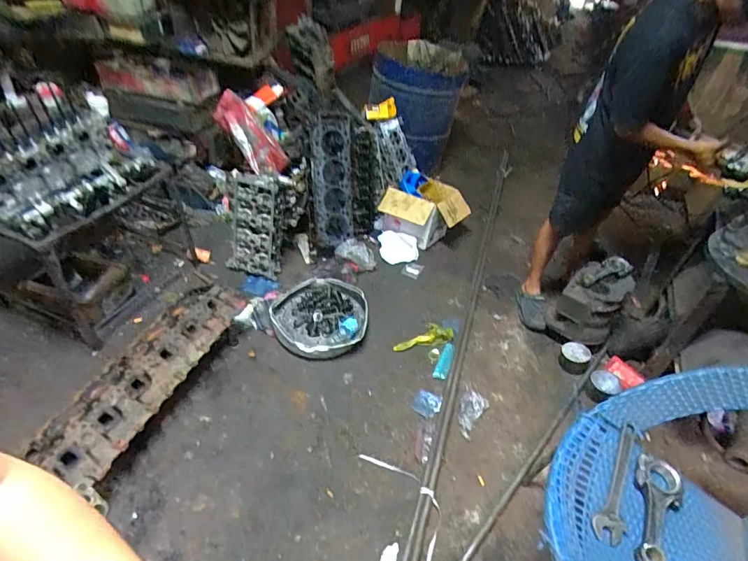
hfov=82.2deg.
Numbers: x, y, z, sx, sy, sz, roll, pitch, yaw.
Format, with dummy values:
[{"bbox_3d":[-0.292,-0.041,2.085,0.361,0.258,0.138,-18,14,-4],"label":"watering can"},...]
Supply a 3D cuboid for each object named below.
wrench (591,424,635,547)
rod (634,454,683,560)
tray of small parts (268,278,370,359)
[{"bbox_3d":[0.572,0.466,0.988,0.061,0.016,0.301,29,48,24],"label":"wrench"},{"bbox_3d":[0.626,0.508,0.938,0.096,0.049,0.263,22,45,17],"label":"rod"},{"bbox_3d":[-0.224,0.159,1.827,0.389,0.084,0.396,-9,44,-15],"label":"tray of small parts"}]

